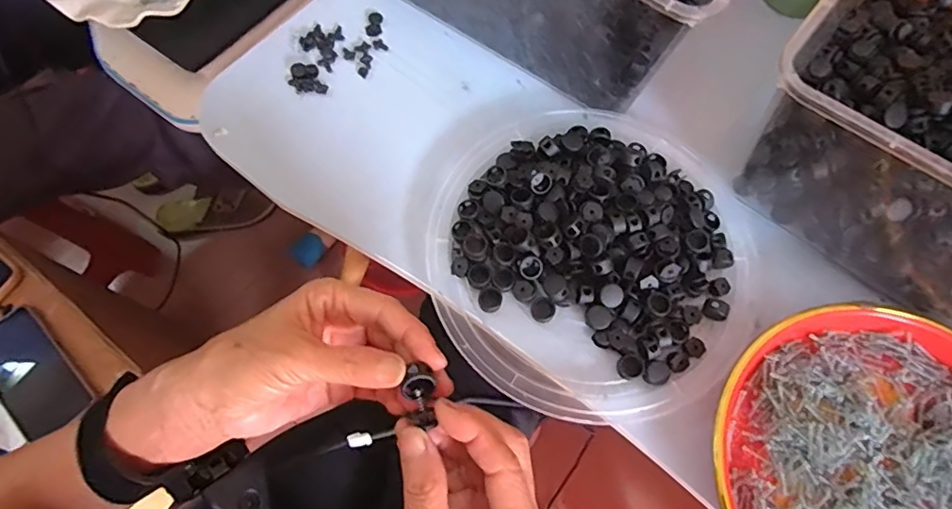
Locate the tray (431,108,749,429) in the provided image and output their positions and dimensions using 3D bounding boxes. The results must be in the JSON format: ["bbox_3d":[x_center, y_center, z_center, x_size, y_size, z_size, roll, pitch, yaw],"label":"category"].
[{"bbox_3d":[0.082,-0.006,0.388,0.226,0.024,0.229,0,68,-1],"label":"tray"}]

